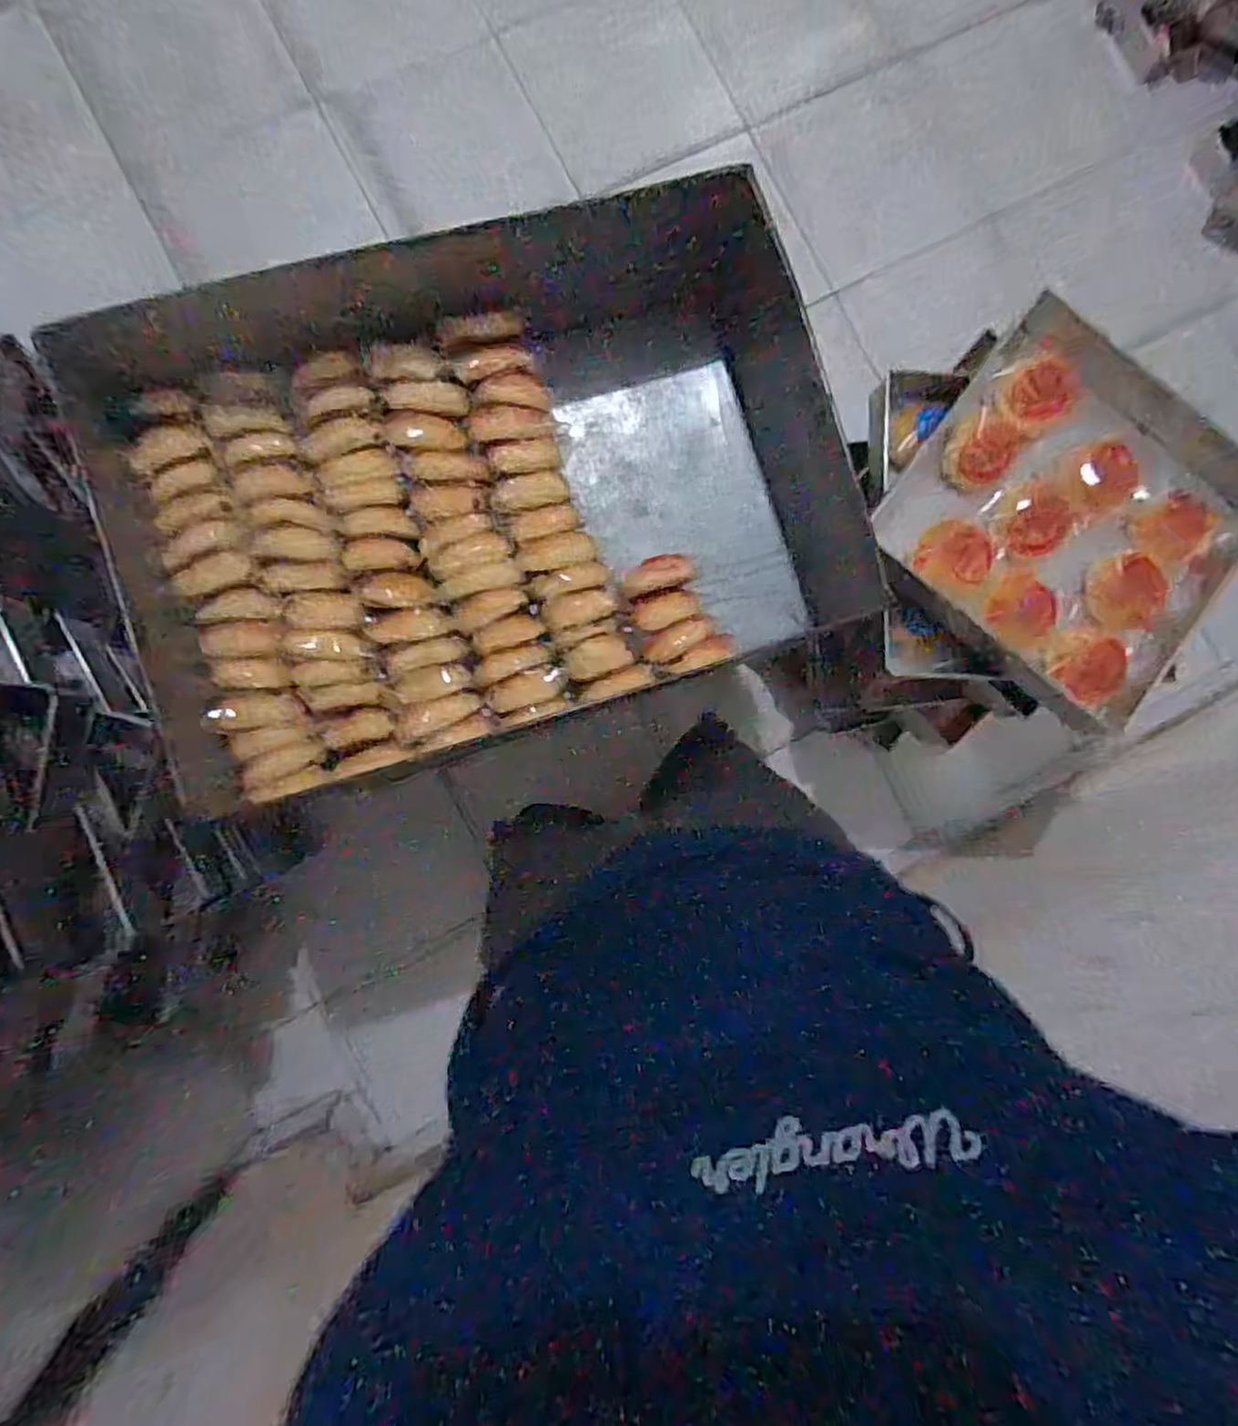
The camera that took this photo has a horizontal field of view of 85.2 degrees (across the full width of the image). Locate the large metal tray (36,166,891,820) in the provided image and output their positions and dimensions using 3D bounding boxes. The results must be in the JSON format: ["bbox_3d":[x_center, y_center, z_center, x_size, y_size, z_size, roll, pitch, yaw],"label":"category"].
[{"bbox_3d":[-0.130,-0.272,0.841,0.874,0.124,0.576,-17,92,-10],"label":"large metal tray"}]

